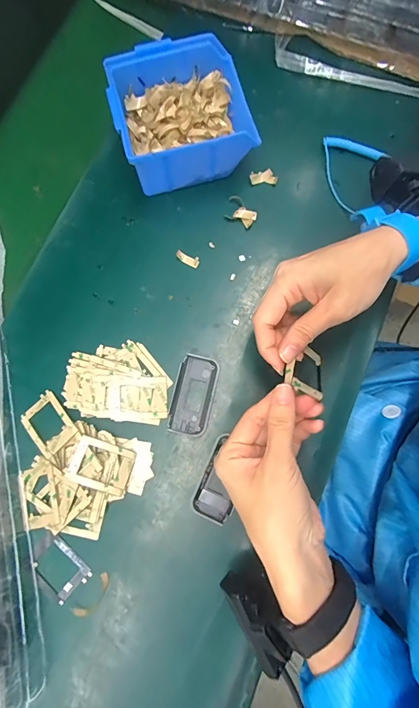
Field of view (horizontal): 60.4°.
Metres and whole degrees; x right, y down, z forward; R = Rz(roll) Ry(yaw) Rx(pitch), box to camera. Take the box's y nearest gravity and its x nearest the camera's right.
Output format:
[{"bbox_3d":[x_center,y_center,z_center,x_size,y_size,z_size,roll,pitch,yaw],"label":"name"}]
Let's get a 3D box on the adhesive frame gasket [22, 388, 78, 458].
[{"bbox_3d":[-0.154,0.066,0.344,0.039,0.005,0.055,-43,72,-2],"label":"adhesive frame gasket"}]

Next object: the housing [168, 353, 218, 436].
[{"bbox_3d":[-0.016,0.040,0.349,0.039,0.007,0.076,12,78,6],"label":"housing"}]

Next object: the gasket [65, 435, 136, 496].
[{"bbox_3d":[-0.098,0.101,0.328,0.053,0.005,0.039,21,69,-7],"label":"gasket"}]

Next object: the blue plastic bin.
[{"bbox_3d":[-0.028,-0.245,0.377,0.131,0.062,0.126,-14,78,-2],"label":"blue plastic bin"}]

